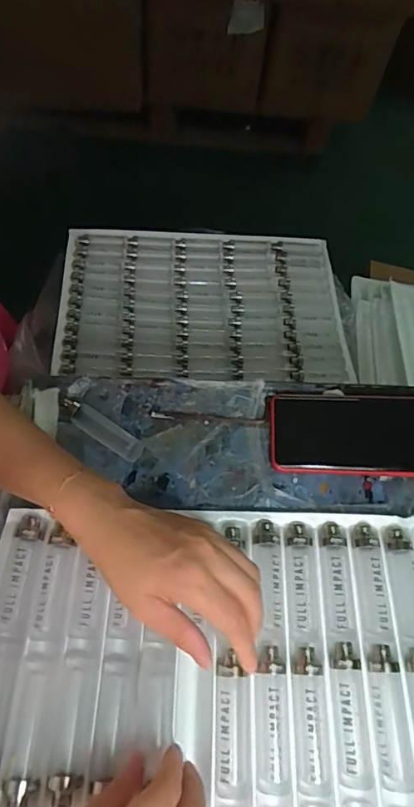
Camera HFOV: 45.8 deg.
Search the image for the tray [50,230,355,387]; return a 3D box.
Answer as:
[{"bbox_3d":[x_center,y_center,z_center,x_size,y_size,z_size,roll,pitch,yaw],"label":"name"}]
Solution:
[{"bbox_3d":[-0.010,-0.168,0.812,0.449,0.034,0.302,0,62,-2],"label":"tray"}]

